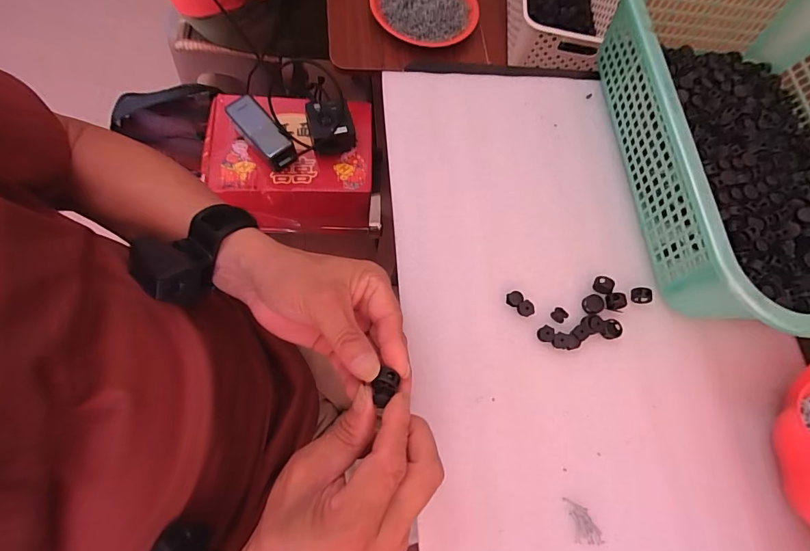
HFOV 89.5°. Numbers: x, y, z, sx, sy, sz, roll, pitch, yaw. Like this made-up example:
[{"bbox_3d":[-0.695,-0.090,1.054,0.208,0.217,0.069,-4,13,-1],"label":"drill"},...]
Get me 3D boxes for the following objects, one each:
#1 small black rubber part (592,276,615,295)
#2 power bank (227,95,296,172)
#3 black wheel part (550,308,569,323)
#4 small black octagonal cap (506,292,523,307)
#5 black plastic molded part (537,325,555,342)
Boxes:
[{"bbox_3d":[0.181,0.009,0.373,0.015,0.011,0.013,24,72,6],"label":"small black rubber part"},{"bbox_3d":[-0.245,-0.246,0.704,0.054,0.043,0.142,-42,91,-14],"label":"power bank"},{"bbox_3d":[0.137,0.036,0.363,0.012,0.008,0.013,1,71,-2],"label":"black wheel part"},{"bbox_3d":[0.098,0.021,0.365,0.013,0.009,0.013,-37,76,-13],"label":"small black octagonal cap"},{"bbox_3d":[0.123,0.051,0.357,0.013,0.006,0.014,1,71,-2],"label":"black plastic molded part"}]

